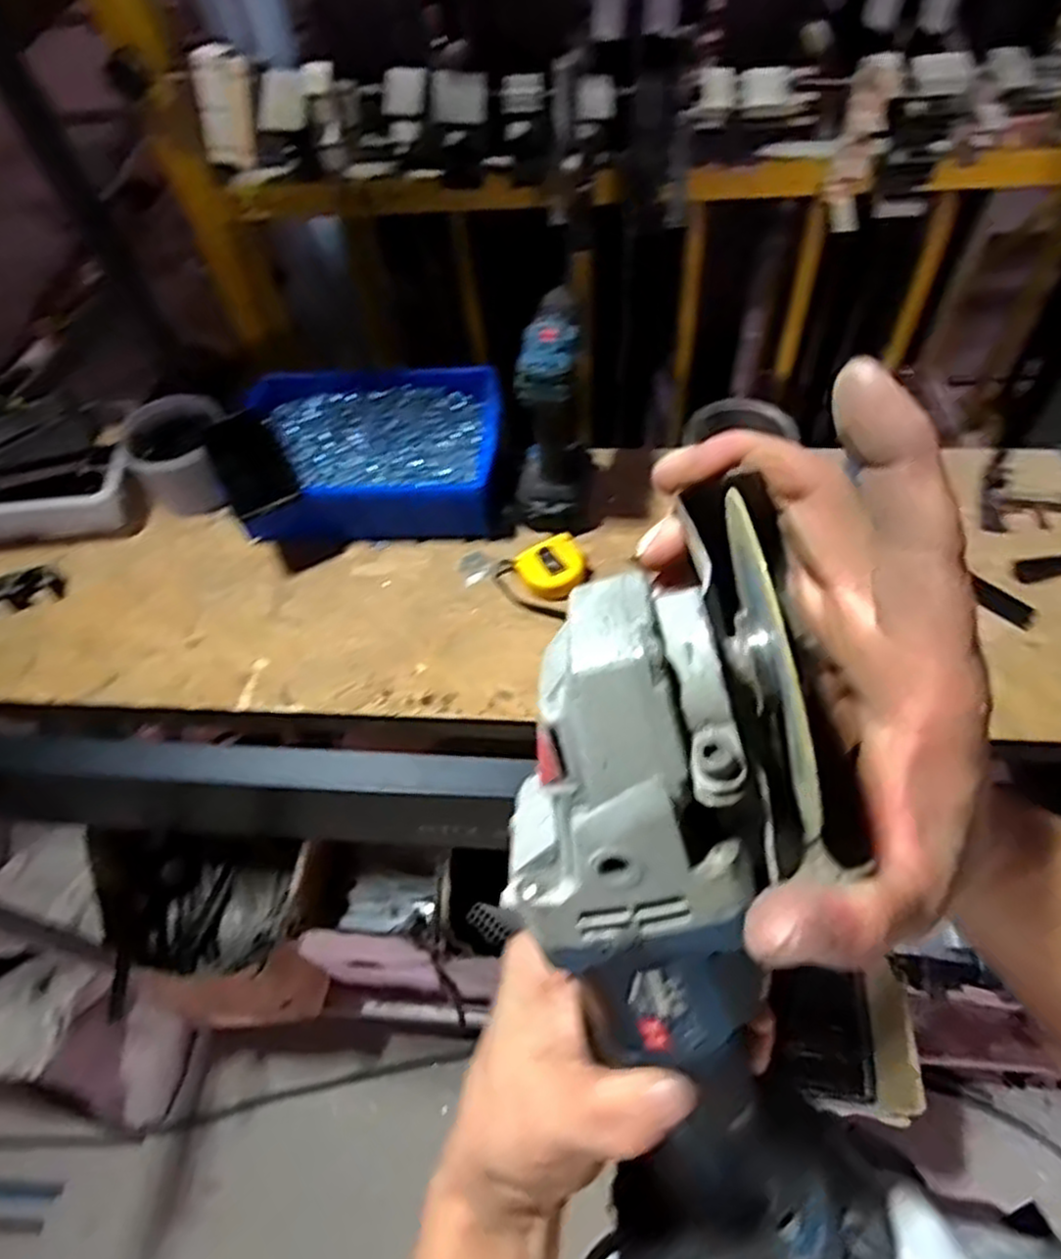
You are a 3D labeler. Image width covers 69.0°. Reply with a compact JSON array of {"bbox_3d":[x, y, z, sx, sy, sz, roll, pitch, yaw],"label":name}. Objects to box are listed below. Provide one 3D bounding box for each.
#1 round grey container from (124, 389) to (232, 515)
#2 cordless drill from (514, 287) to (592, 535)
[{"bbox_3d":[-0.412,-0.205,0.916,0.112,0.081,0.119,-7,56,0],"label":"round grey container"},{"bbox_3d":[0.024,-0.221,0.811,0.076,0.223,0.143,-1,56,3],"label":"cordless drill"}]

